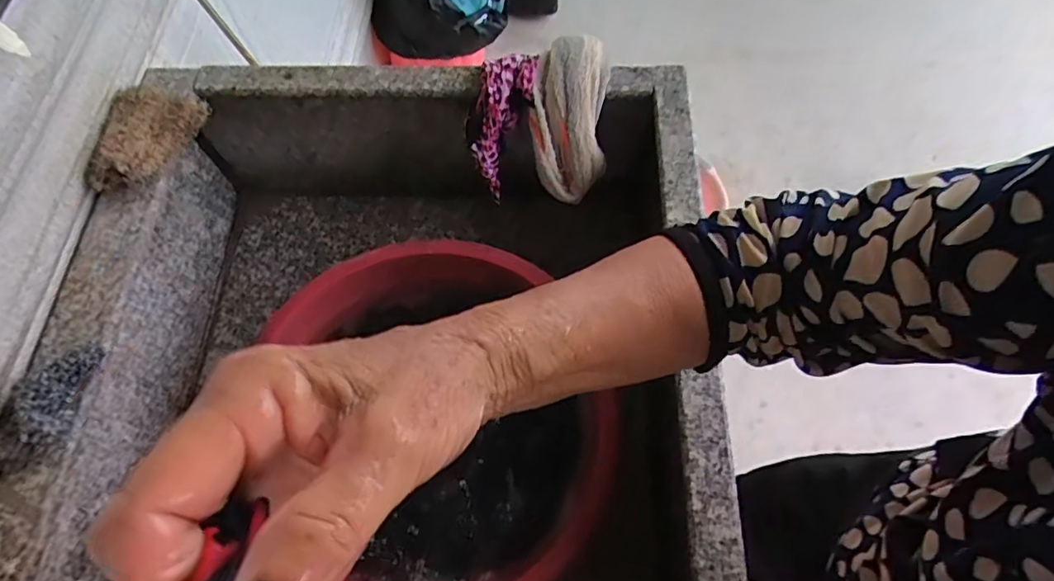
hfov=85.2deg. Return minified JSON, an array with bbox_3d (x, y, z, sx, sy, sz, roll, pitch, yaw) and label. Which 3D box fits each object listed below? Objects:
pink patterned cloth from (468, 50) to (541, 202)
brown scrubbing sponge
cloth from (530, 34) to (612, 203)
[{"bbox_3d":[-0.032,-0.177,0.611,0.064,0.050,0.153,21,108,9],"label":"pink patterned cloth"},{"bbox_3d":[-0.378,-0.153,0.564,0.080,0.037,0.114,2,65,0],"label":"brown scrubbing sponge"},{"bbox_3d":[0.044,-0.178,0.614,0.081,0.173,0.056,1,25,0],"label":"cloth"}]

